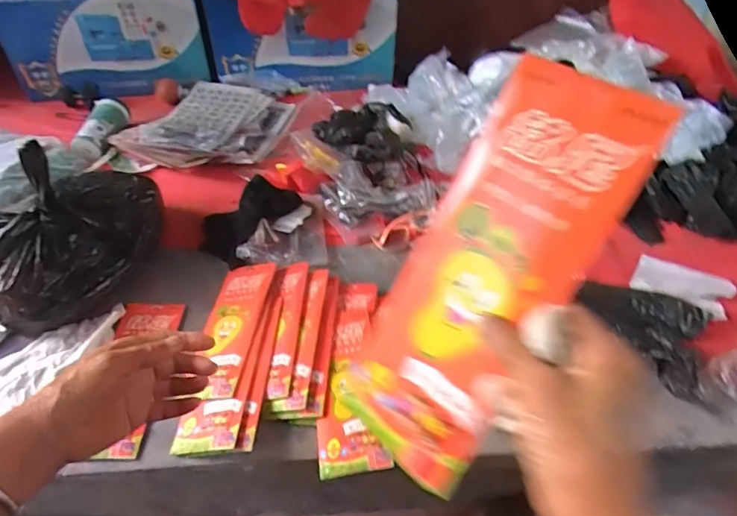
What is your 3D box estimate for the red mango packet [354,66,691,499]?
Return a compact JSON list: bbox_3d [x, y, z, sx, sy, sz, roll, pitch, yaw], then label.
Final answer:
[{"bbox_3d":[0.063,0.014,0.286,0.095,0.242,0.013,38,17,33],"label":"red mango packet"}]

